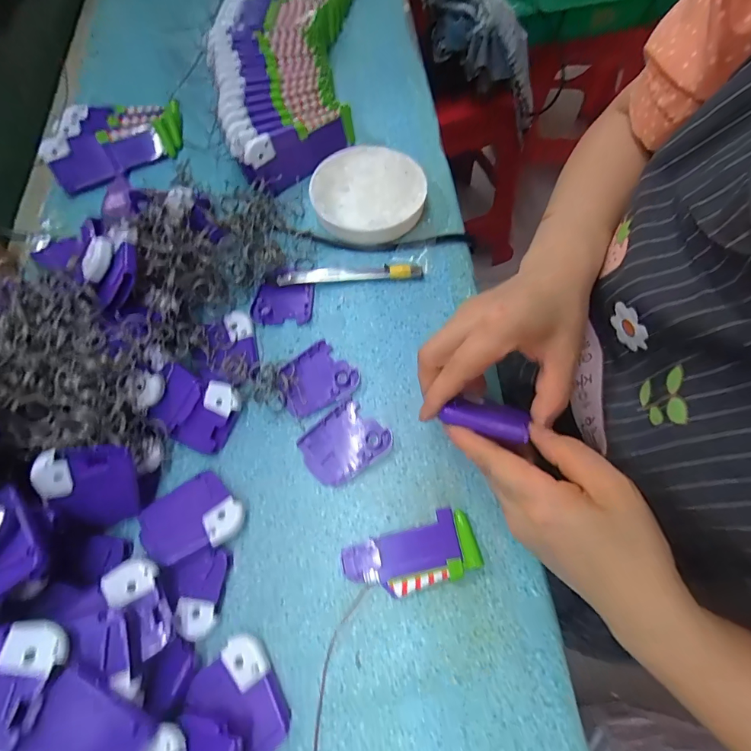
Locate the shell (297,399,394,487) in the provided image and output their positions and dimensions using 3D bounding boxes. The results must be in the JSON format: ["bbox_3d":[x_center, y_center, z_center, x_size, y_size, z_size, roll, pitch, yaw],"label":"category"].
[{"bbox_3d":[-0.024,0.052,0.323,0.061,0.004,0.051,-40,71,-14],"label":"shell"}]

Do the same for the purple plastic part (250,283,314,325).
[{"bbox_3d":[-0.081,-0.063,0.373,0.050,0.009,0.039,3,66,4],"label":"purple plastic part"}]

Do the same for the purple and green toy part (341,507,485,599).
[{"bbox_3d":[0.025,0.122,0.286,0.088,0.012,0.042,-20,67,-6],"label":"purple and green toy part"}]

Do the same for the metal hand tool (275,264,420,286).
[{"bbox_3d":[-0.022,-0.091,0.378,0.126,0.011,0.015,-4,66,1],"label":"metal hand tool"}]

